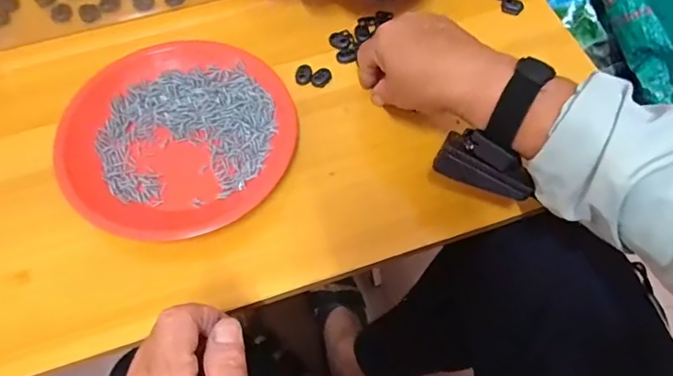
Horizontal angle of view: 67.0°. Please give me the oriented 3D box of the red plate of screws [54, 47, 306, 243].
[{"bbox_3d":[-0.137,-0.047,0.440,0.197,0.027,0.180,2,63,-4],"label":"red plate of screws"}]

